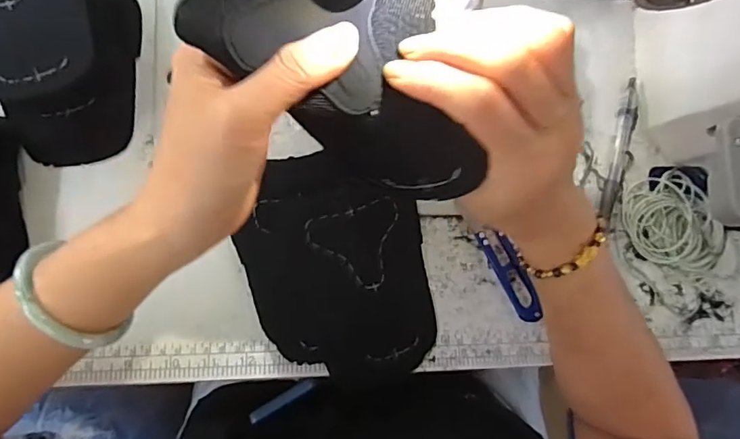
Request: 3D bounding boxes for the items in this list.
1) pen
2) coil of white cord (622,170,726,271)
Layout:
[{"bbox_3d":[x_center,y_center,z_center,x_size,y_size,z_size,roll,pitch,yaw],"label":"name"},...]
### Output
[{"bbox_3d":[0.202,-0.047,0.416,0.014,0.011,0.138,13,84,-4],"label":"pen"},{"bbox_3d":[0.247,0.005,0.416,0.069,0.009,0.085,-33,84,-11],"label":"coil of white cord"}]

